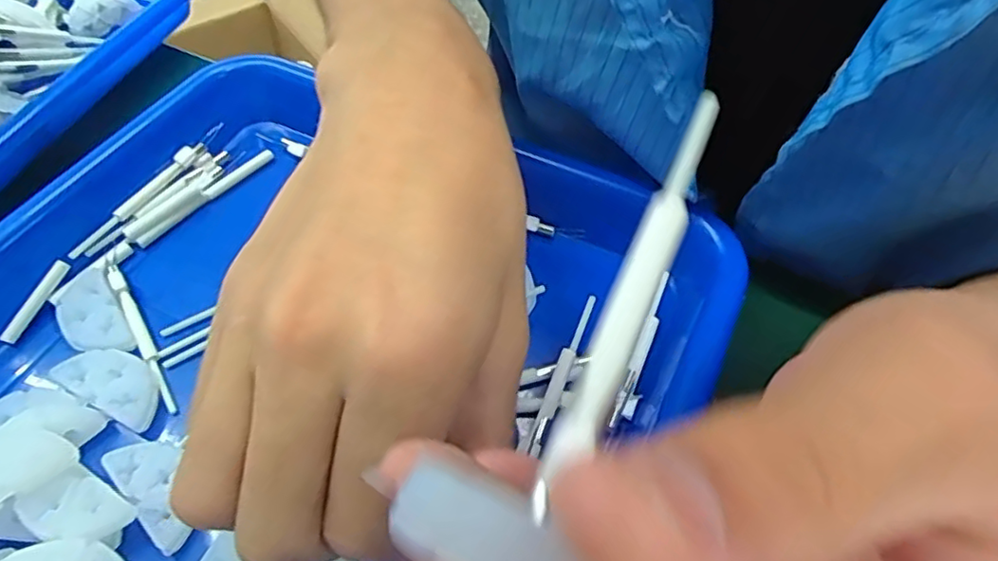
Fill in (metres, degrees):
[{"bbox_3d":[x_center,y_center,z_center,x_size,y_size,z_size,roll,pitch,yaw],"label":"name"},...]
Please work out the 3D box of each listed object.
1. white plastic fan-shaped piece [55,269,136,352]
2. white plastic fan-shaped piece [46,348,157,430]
[{"bbox_3d":[-0.149,0.011,0.221,0.020,0.004,0.039,-26,59,-17],"label":"white plastic fan-shaped piece"},{"bbox_3d":[-0.130,0.033,0.206,0.035,0.004,0.019,23,59,15],"label":"white plastic fan-shaped piece"}]

